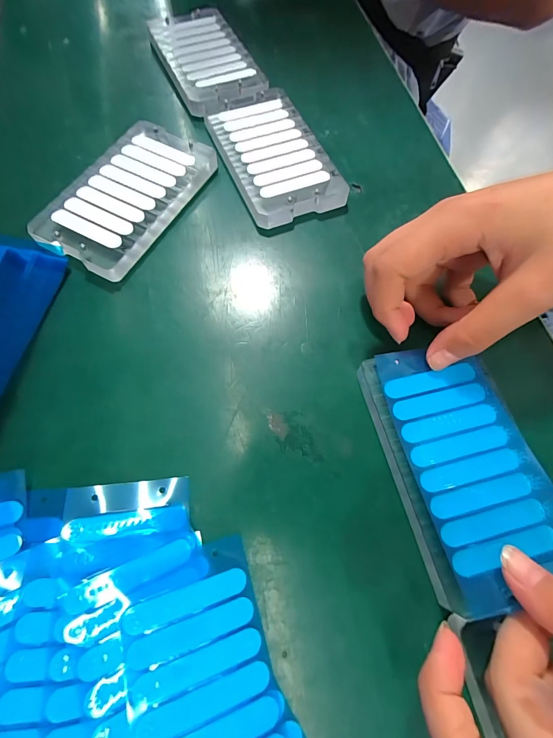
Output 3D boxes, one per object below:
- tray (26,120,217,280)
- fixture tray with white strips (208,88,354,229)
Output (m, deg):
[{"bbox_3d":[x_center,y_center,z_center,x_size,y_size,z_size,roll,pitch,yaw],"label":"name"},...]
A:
[{"bbox_3d":[-0.099,-0.119,0.237,0.077,0.014,0.122,27,68,8],"label":"tray"},{"bbox_3d":[-0.005,-0.158,0.256,0.067,0.014,0.118,-21,70,-11],"label":"fixture tray with white strips"}]

